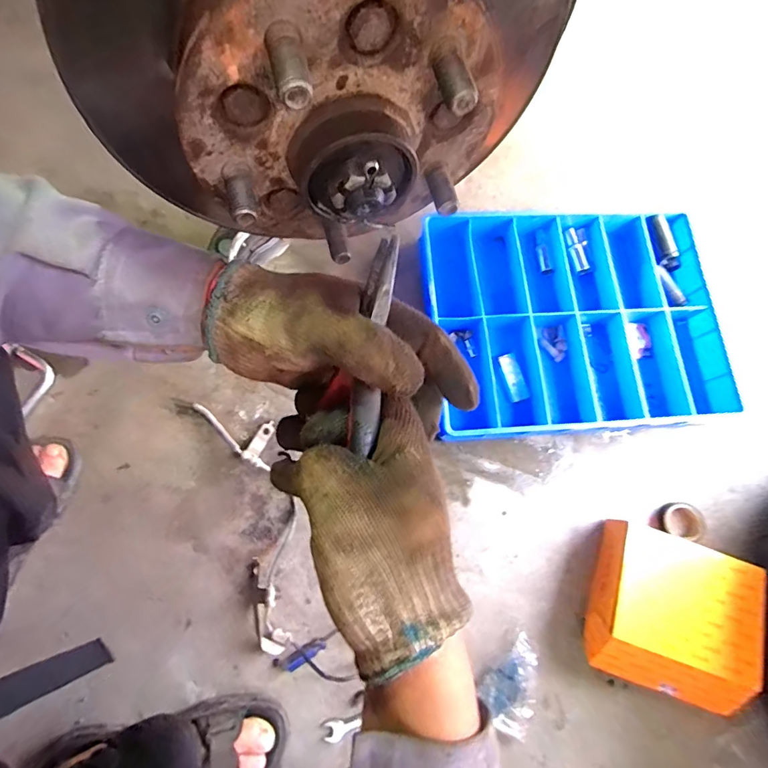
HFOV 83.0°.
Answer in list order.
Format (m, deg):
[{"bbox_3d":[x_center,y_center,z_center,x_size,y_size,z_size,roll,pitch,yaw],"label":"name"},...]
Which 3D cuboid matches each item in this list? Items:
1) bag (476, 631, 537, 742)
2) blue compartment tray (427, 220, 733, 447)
[{"bbox_3d":[0.165,0.384,0.561,0.066,0.034,0.116,23,75,2],"label":"bag"},{"bbox_3d":[0.291,-0.100,0.673,0.442,0.090,0.347,-3,76,-5],"label":"blue compartment tray"}]

